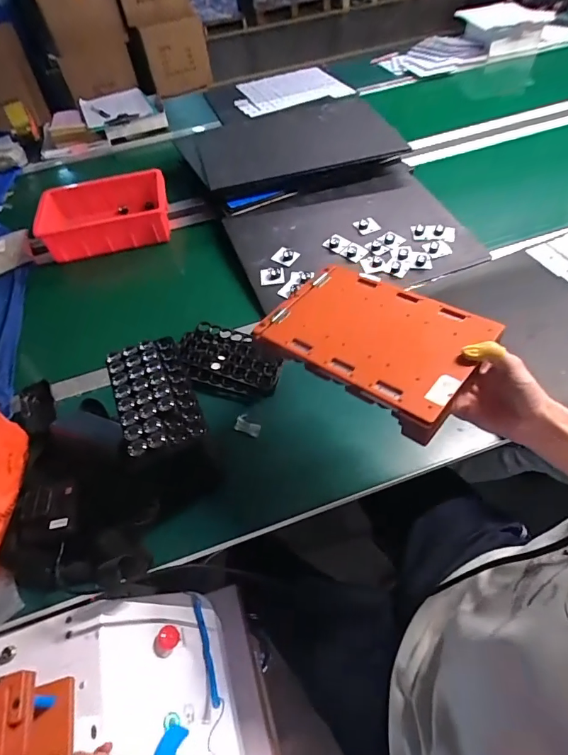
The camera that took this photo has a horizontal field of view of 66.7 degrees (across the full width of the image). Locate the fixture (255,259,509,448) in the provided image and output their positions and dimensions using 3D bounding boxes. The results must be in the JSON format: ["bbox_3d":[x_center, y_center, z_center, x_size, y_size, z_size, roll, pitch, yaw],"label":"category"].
[{"bbox_3d":[0.104,-0.054,0.512,0.244,0.032,0.160,34,62,28],"label":"fixture"}]

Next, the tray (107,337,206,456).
[{"bbox_3d":[-0.178,0.020,0.590,0.096,0.026,0.179,-22,53,-11],"label":"tray"}]

